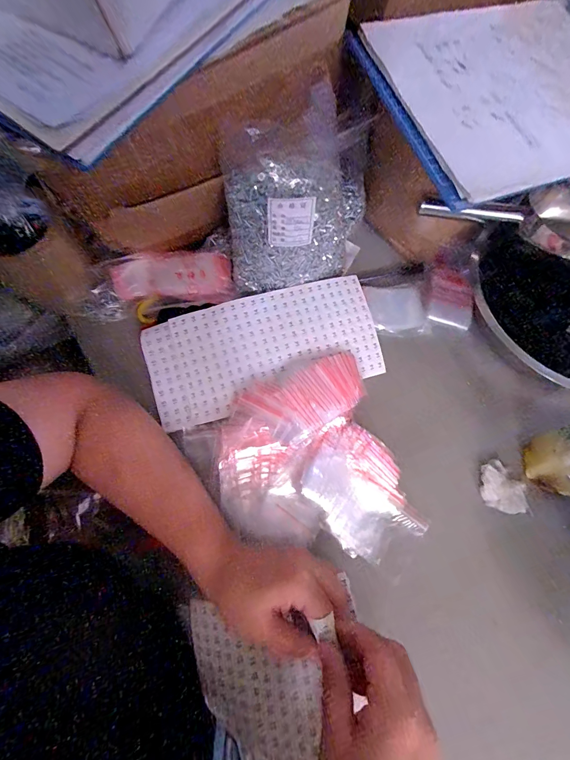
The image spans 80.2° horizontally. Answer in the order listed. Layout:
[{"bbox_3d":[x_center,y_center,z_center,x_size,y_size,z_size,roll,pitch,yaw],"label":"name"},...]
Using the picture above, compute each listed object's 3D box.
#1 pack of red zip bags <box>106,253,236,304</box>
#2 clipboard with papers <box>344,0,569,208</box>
[{"bbox_3d":[-0.133,-0.124,0.410,0.142,0.019,0.056,1,106,0],"label":"pack of red zip bags"},{"bbox_3d":[0.245,-0.292,0.335,0.313,0.069,0.223,-18,72,-7],"label":"clipboard with papers"}]

